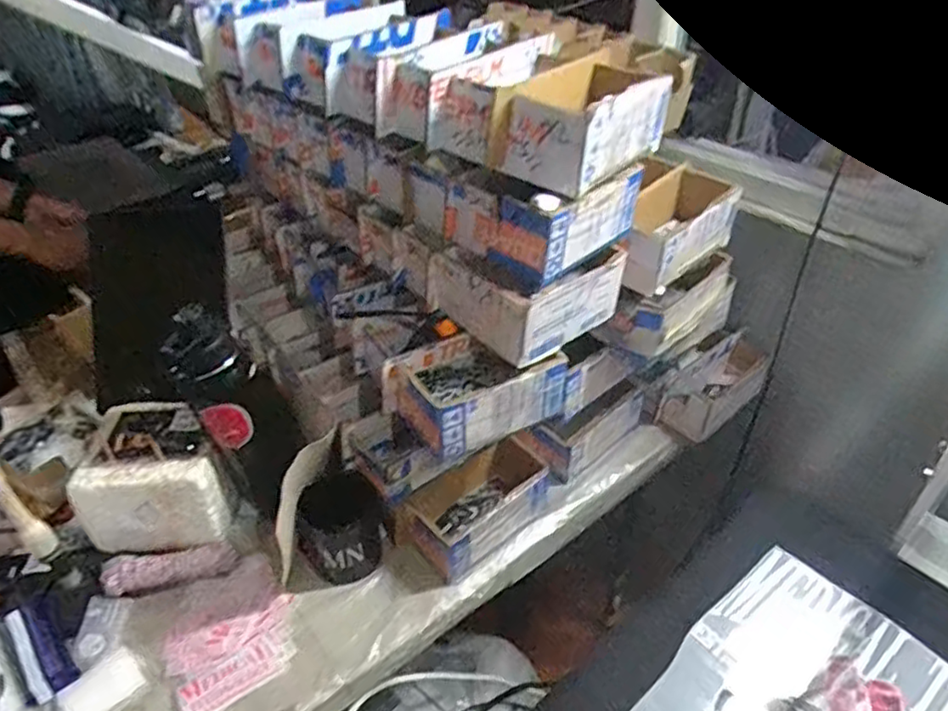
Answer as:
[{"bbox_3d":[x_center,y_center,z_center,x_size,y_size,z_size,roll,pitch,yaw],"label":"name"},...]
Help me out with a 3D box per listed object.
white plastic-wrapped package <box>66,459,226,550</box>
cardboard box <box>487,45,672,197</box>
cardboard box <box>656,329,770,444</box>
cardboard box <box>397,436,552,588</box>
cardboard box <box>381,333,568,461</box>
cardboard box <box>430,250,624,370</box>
[{"bbox_3d":[-0.351,0.171,0.714,0.150,0.118,0.038,-3,38,-4],"label":"white plastic-wrapped package"},{"bbox_3d":[0.097,-0.217,0.601,0.100,0.072,0.163,29,47,32],"label":"cardboard box"},{"bbox_3d":[0.334,0.046,0.898,0.177,0.075,0.079,-27,46,-30],"label":"cardboard box"},{"bbox_3d":[0.009,0.170,0.746,0.185,0.080,0.082,-30,47,-32],"label":"cardboard box"},{"bbox_3d":[0.002,0.033,0.665,0.163,0.064,0.103,-21,42,-24],"label":"cardboard box"},{"bbox_3d":[0.059,-0.071,0.685,0.164,0.076,0.127,-28,46,-30],"label":"cardboard box"}]

